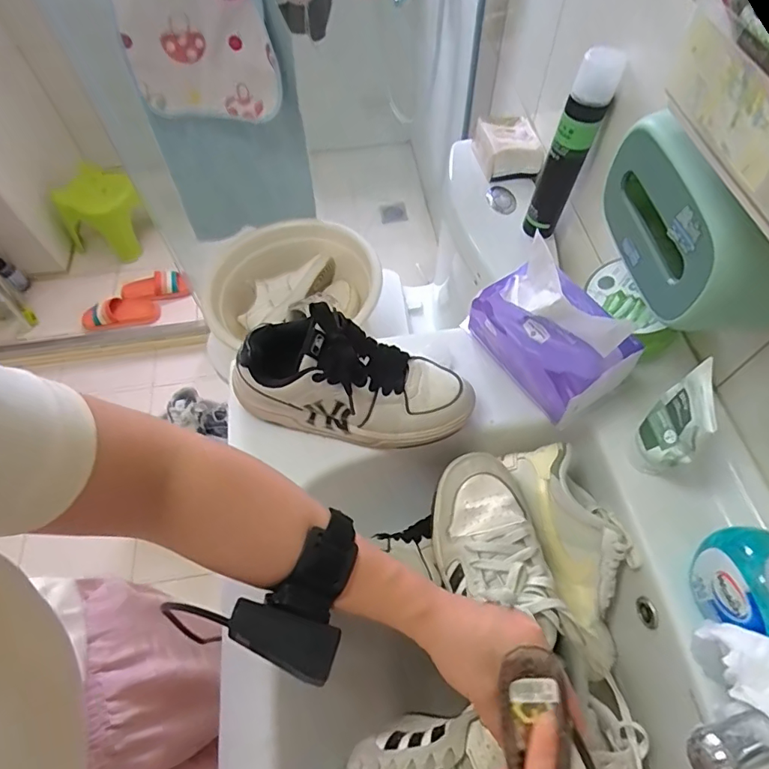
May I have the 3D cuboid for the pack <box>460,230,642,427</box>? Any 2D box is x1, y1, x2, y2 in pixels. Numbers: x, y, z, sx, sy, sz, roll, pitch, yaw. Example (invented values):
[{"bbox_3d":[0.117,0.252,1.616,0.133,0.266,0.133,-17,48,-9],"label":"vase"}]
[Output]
[{"bbox_3d":[0.172,-0.057,0.496,0.094,0.130,0.145,-28,63,-14],"label":"pack"}]

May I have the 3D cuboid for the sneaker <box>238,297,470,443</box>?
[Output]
[{"bbox_3d":[-0.029,-0.007,0.478,0.224,0.102,0.083,13,61,9],"label":"sneaker"}]

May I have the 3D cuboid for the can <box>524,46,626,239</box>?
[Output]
[{"bbox_3d":[0.253,-0.316,0.674,0.048,0.249,0.044,-36,65,-18],"label":"can"}]

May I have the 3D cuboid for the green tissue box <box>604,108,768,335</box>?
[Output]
[{"bbox_3d":[0.265,-0.135,0.402,0.082,0.108,0.172,-9,60,-4],"label":"green tissue box"}]

